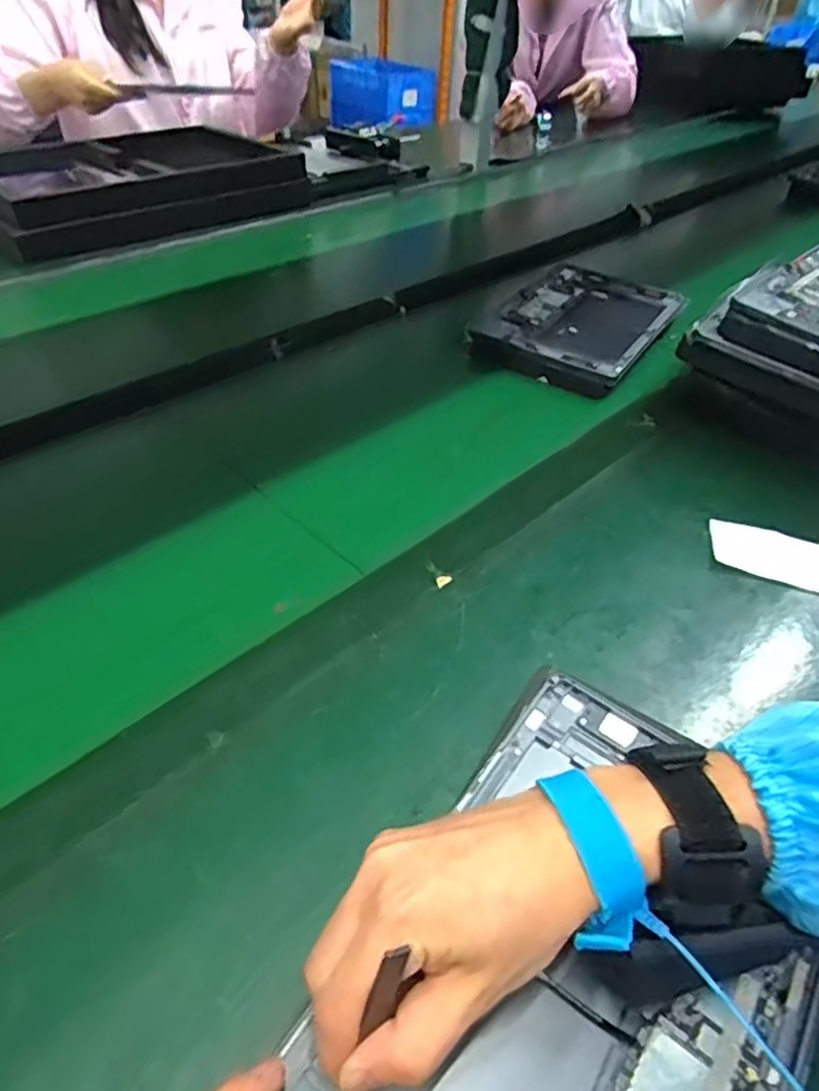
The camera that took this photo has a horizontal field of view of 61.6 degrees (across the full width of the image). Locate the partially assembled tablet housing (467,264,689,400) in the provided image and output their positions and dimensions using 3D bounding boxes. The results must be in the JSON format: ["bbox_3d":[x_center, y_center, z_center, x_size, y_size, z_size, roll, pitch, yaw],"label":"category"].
[{"bbox_3d":[0.202,-0.262,0.799,0.175,0.027,0.265,26,46,23],"label":"partially assembled tablet housing"}]

